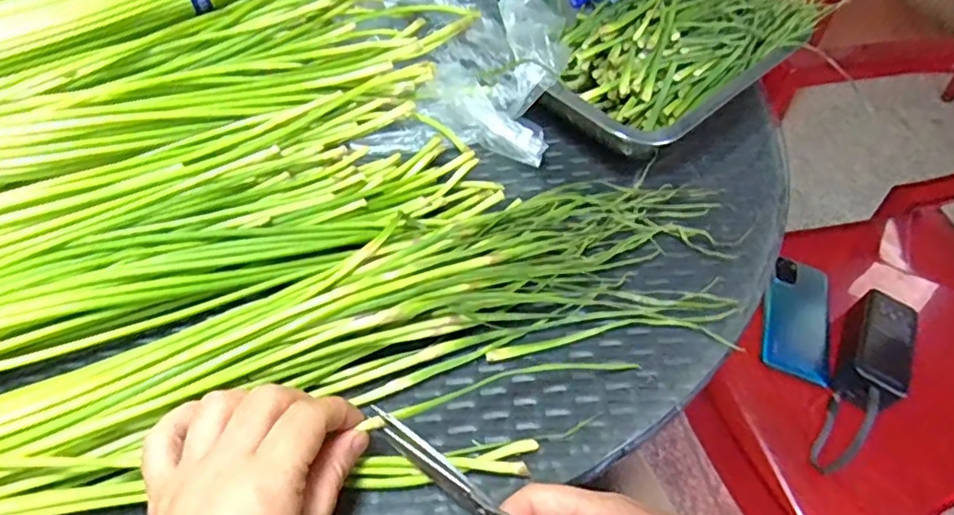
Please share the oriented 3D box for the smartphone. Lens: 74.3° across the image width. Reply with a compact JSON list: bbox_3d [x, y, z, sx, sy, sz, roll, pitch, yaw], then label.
[{"bbox_3d":[0.364,0.068,0.718,0.067,0.017,0.152,17,54,9],"label":"smartphone"}]

